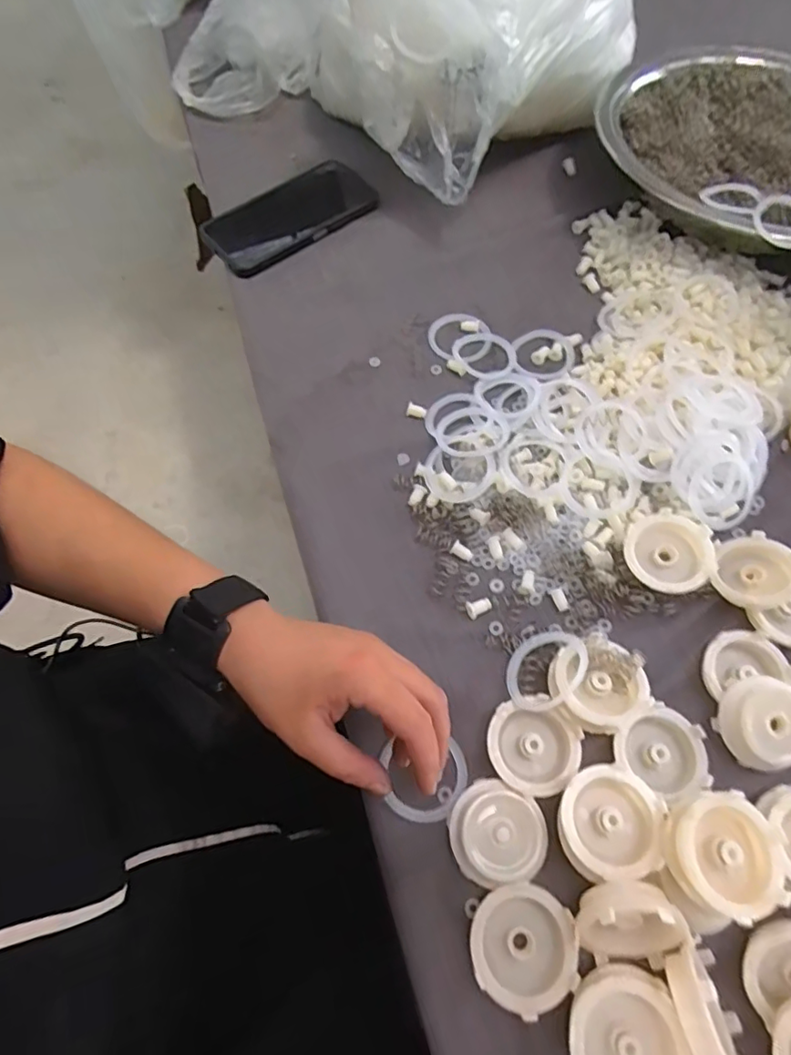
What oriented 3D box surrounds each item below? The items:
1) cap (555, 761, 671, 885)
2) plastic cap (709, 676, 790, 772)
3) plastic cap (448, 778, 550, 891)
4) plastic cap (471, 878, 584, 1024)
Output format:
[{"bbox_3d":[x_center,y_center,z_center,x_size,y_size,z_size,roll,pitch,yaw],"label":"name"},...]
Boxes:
[{"bbox_3d":[0.118,0.162,0.309,0.055,0.025,0.053,1,64,-1],"label":"cap"},{"bbox_3d":[0.222,0.116,0.337,0.050,0.018,0.046,35,69,14],"label":"plastic cap"},{"bbox_3d":[0.057,0.172,0.316,0.051,0.015,0.052,1,64,-1],"label":"plastic cap"},{"bbox_3d":[0.067,0.219,0.293,0.055,0.011,0.053,1,64,-1],"label":"plastic cap"}]

